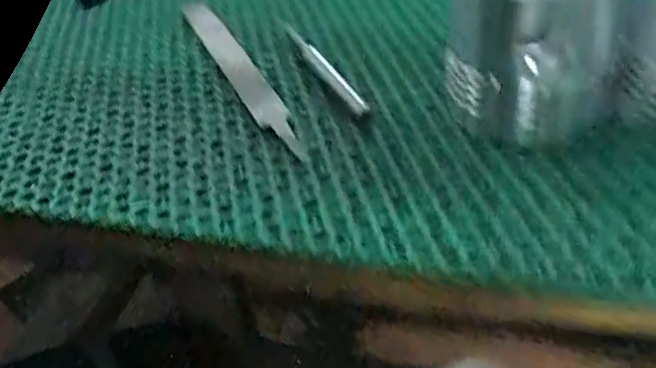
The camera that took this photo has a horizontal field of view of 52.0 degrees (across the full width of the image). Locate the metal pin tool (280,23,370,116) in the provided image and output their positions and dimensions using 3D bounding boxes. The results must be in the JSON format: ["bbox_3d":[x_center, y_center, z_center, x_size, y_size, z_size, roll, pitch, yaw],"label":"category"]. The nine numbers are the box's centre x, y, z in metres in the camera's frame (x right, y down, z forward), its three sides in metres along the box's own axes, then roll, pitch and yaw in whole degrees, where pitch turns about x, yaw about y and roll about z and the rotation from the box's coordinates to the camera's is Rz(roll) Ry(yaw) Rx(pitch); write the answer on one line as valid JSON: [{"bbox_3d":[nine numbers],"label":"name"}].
[{"bbox_3d":[-0.004,-0.072,0.409,0.010,0.004,0.130,-42,41,4],"label":"metal pin tool"}]

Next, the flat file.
[{"bbox_3d":[-0.058,-0.074,0.427,0.019,0.006,0.209,-30,43,-6],"label":"flat file"}]

